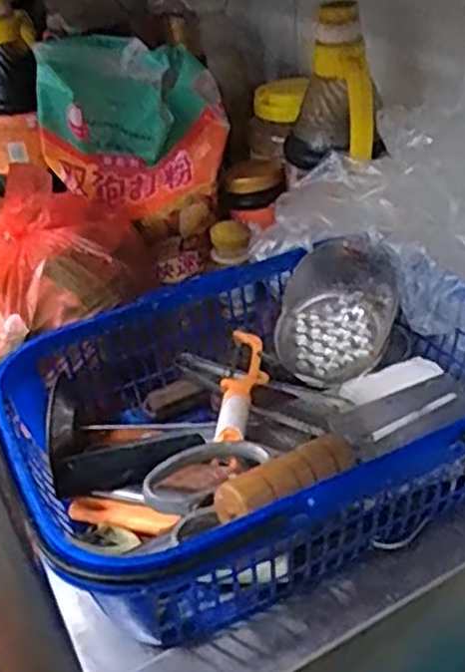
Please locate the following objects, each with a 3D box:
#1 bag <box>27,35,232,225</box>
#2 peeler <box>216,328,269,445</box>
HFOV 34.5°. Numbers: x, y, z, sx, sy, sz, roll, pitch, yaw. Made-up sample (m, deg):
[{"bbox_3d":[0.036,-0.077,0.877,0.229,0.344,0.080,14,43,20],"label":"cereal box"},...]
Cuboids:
[{"bbox_3d":[-0.093,-0.202,0.717,0.170,0.148,0.085,-16,36,-16],"label":"bag"},{"bbox_3d":[0.008,0.038,0.557,0.030,0.021,0.111,0,35,8],"label":"peeler"}]

